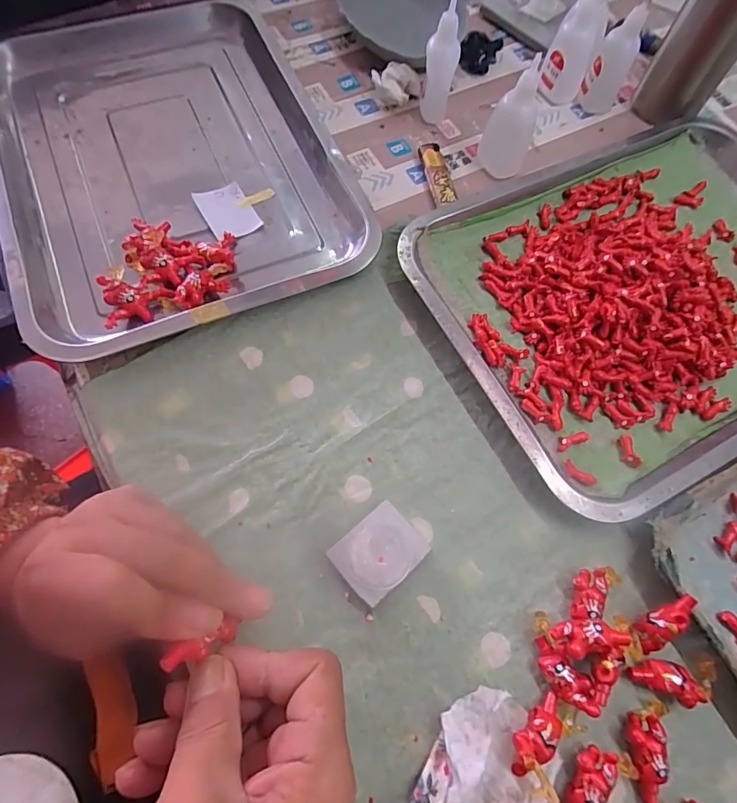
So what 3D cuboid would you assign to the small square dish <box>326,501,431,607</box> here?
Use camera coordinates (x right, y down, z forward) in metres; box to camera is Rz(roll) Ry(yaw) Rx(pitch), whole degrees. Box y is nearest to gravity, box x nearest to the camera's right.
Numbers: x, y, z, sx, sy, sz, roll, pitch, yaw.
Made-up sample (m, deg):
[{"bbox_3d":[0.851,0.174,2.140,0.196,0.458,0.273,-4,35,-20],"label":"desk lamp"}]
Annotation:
[{"bbox_3d":[0.006,0.091,0.280,0.048,0.013,0.040,-39,73,-16],"label":"small square dish"}]

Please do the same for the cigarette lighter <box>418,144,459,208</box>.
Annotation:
[{"bbox_3d":[0.060,-0.196,0.404,0.021,0.012,0.069,-8,68,-5],"label":"cigarette lighter"}]

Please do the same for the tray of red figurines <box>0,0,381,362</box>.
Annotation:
[{"bbox_3d":[-0.170,-0.204,0.389,0.269,0.029,0.342,-20,69,-10],"label":"tray of red figurines"}]

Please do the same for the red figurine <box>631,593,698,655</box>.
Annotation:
[{"bbox_3d":[0.165,0.124,0.260,0.015,0.013,0.040,39,110,14],"label":"red figurine"}]

